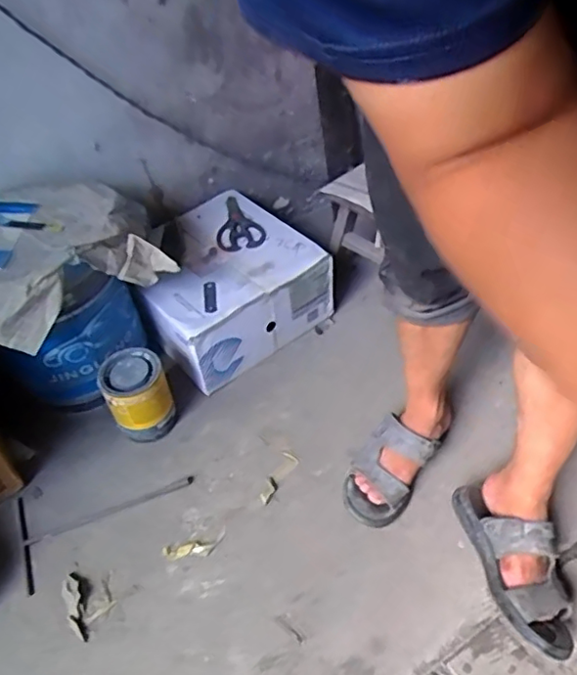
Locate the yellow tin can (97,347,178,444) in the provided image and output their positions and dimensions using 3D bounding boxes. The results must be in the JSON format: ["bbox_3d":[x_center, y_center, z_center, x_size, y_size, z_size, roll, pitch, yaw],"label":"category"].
[{"bbox_3d":[-0.263,0.100,1.055,0.105,0.133,0.111,-3,46,3],"label":"yellow tin can"}]

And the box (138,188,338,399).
[{"bbox_3d":[-0.132,-0.105,1.212,0.343,0.169,0.322,-31,51,-21],"label":"box"}]

